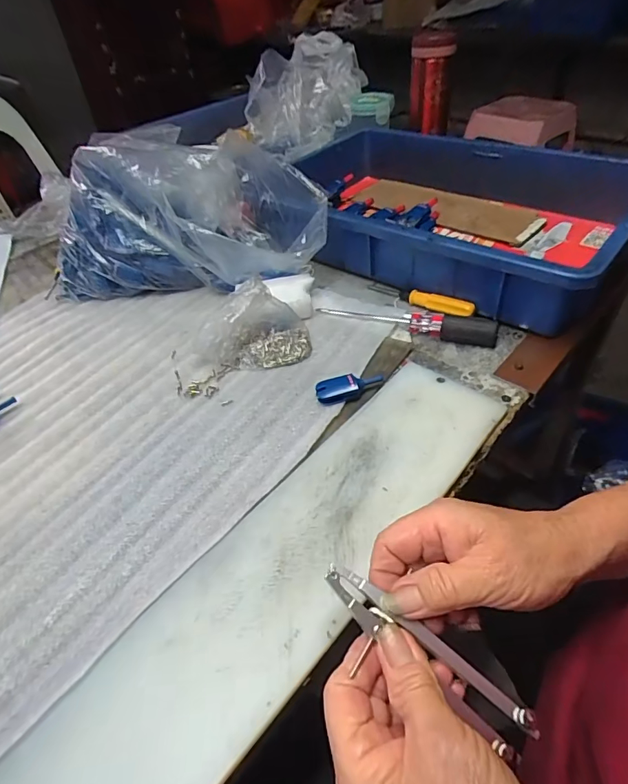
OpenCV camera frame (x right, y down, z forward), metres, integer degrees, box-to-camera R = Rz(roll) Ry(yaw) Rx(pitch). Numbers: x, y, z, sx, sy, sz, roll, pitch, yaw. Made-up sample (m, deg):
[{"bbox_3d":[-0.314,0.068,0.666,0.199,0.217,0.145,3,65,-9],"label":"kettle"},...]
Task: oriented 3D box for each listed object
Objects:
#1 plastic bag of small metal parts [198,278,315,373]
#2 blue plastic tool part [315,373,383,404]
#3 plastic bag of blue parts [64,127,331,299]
[{"bbox_3d":[-0.058,-0.058,0.412,0.104,0.061,0.045,-12,44,-5],"label":"plastic bag of small metal parts"},{"bbox_3d":[0.031,-0.005,0.384,0.060,0.011,0.019,-17,44,-10],"label":"blue plastic tool part"},{"bbox_3d":[-0.143,-0.190,0.507,0.316,0.129,0.130,3,45,11],"label":"plastic bag of blue parts"}]

